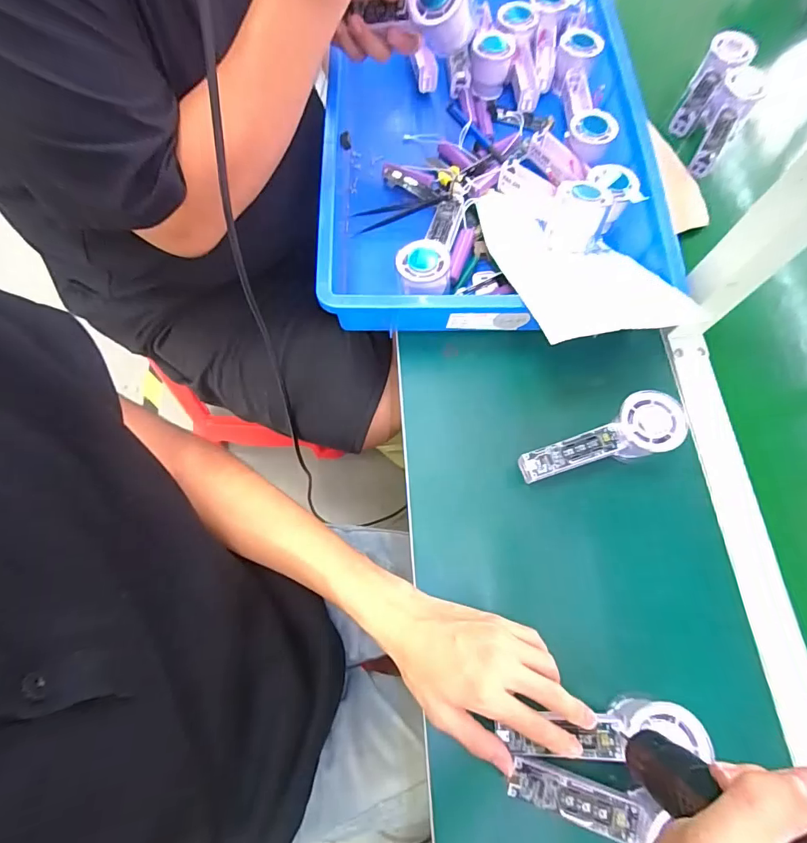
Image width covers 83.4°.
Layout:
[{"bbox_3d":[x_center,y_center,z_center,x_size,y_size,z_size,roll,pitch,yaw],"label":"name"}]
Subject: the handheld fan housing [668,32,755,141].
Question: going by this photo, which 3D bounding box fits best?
[{"bbox_3d":[0.422,-0.463,0.626,0.055,0.039,0.145,33,89,10],"label":"handheld fan housing"}]

